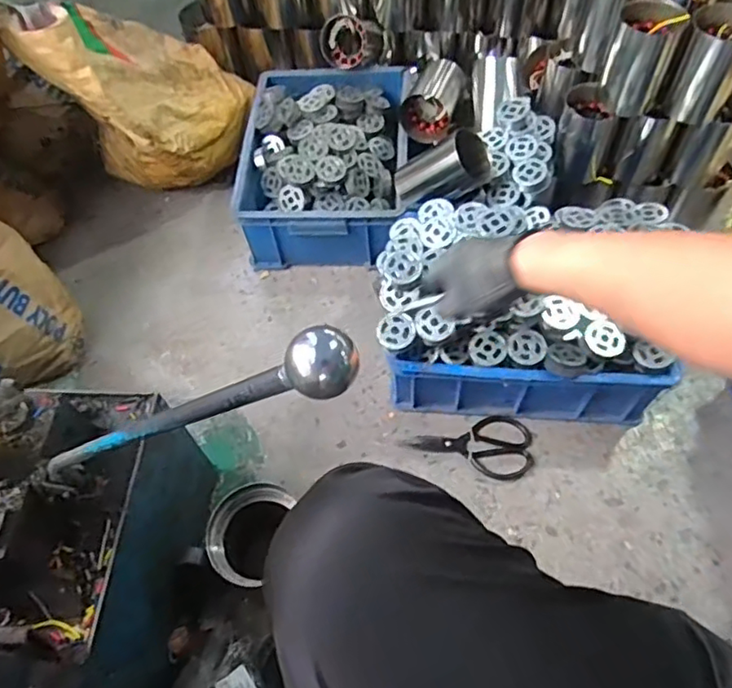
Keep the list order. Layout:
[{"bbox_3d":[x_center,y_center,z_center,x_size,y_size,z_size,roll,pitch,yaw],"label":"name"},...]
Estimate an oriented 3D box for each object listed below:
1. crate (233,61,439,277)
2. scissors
[{"bbox_3d":[-0.066,-0.360,1.156,0.317,0.143,0.439,2,59,4],"label":"crate"},{"bbox_3d":[0.156,0.157,0.919,0.193,0.009,0.097,1,59,4],"label":"scissors"}]

